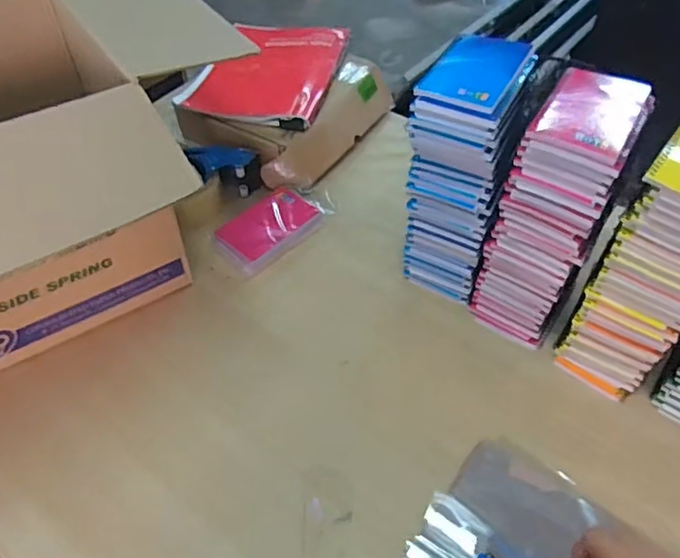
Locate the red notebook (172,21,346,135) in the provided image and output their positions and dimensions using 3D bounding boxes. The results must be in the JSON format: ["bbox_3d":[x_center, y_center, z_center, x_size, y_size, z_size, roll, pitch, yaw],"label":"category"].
[{"bbox_3d":[-0.123,-0.335,0.952,0.223,0.035,0.269,12,46,7],"label":"red notebook"}]

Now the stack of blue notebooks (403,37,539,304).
[{"bbox_3d":[0.144,-0.124,0.700,0.103,0.280,0.138,18,52,15],"label":"stack of blue notebooks"}]

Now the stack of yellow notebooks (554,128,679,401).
[{"bbox_3d":[0.322,-0.002,0.600,0.094,0.287,0.114,33,54,24],"label":"stack of yellow notebooks"}]

